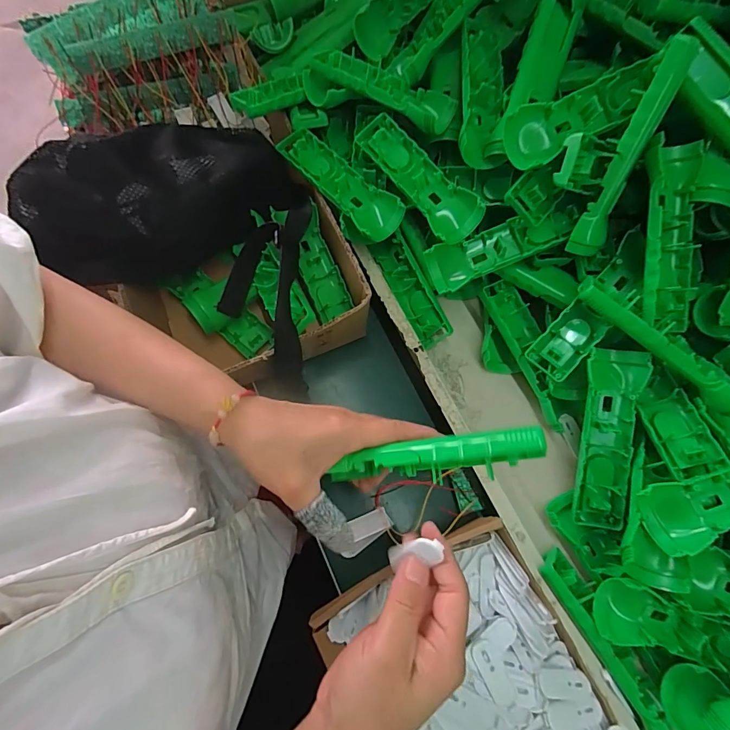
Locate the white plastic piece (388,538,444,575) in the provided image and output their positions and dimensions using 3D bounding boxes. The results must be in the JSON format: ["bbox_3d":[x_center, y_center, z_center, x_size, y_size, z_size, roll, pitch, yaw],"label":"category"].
[{"bbox_3d":[0.031,0.120,0.260,0.038,0.008,0.016,-24,70,31],"label":"white plastic piece"}]

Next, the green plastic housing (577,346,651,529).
[{"bbox_3d":[0.222,0.068,0.378,0.046,0.029,0.162,7,91,1],"label":"green plastic housing"}]

